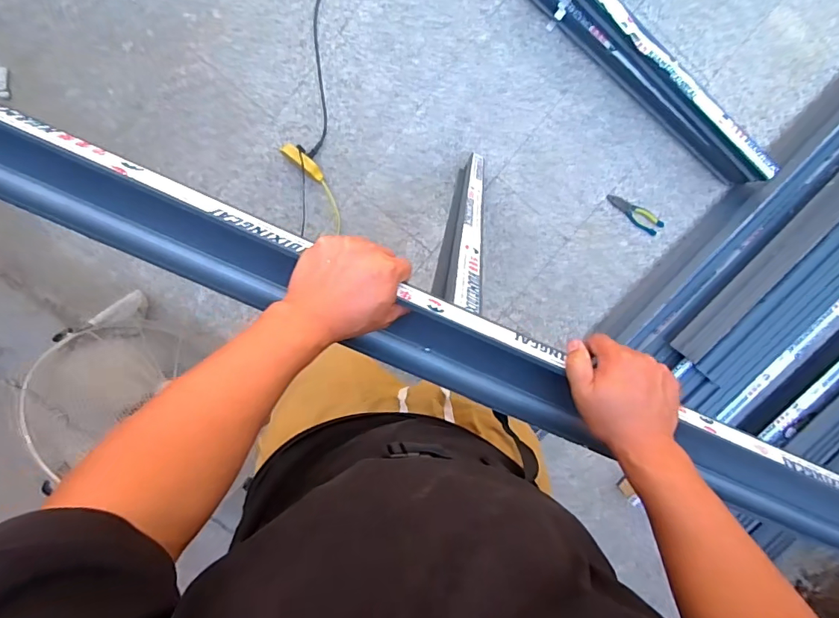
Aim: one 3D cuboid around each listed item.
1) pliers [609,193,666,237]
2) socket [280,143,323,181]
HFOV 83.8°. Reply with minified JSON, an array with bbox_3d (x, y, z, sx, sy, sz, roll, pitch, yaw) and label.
[{"bbox_3d":[0.658,-0.289,1.427,0.196,0.022,0.052,29,97,-7],"label":"pliers"},{"bbox_3d":[-0.328,-0.419,1.324,0.135,0.082,0.036,39,94,-10],"label":"socket"}]

